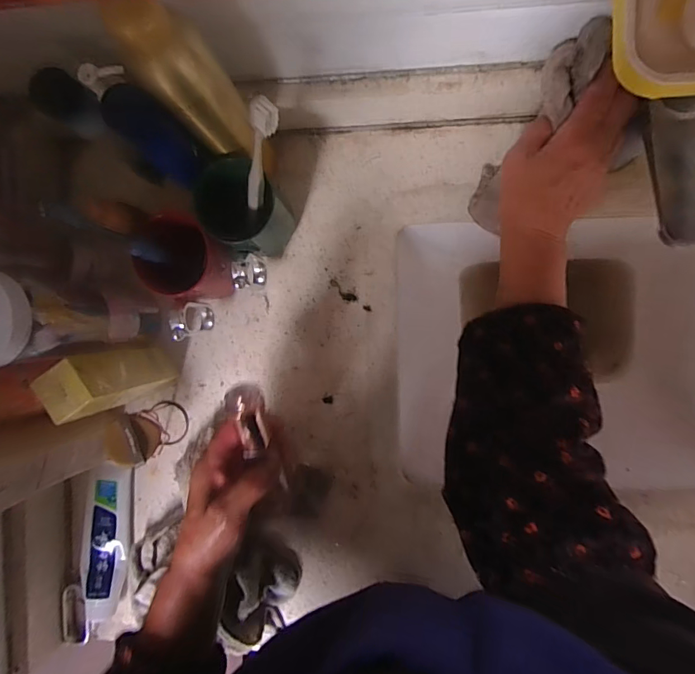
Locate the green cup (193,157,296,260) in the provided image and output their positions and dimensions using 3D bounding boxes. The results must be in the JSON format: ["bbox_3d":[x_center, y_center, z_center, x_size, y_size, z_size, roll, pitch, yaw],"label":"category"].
[{"bbox_3d":[-0.096,-0.121,0.430,0.074,0.099,0.074,0,92,6],"label":"green cup"}]

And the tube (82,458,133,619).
[{"bbox_3d":[-0.271,0.229,0.489,0.053,0.027,0.162,4,92,6],"label":"tube"}]

